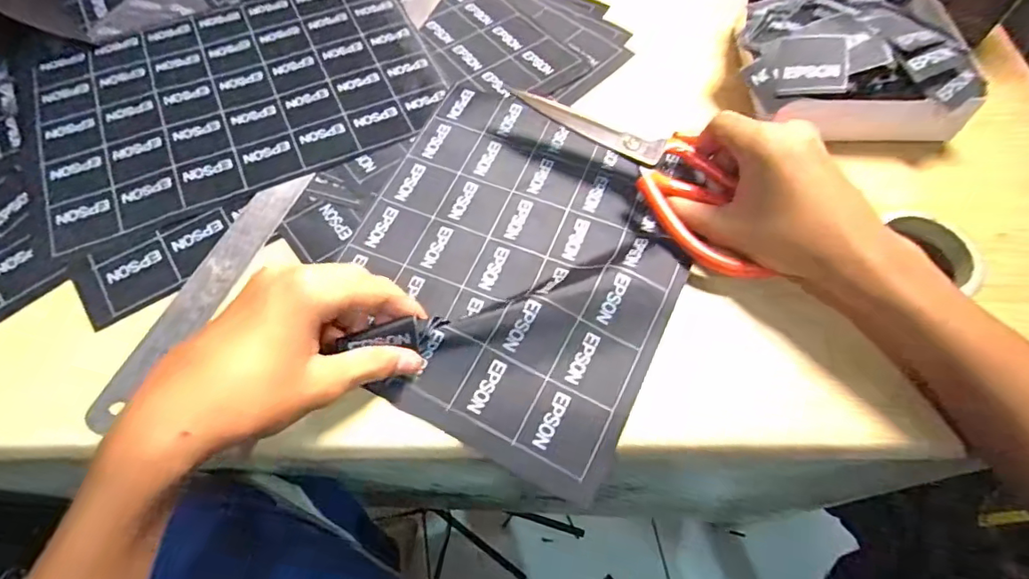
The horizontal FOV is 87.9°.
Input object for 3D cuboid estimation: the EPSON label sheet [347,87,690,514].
[{"bbox_3d":[0.000,-0.024,0.334,0.203,0.019,0.228,24,64,12],"label":"EPSON label sheet"}]

